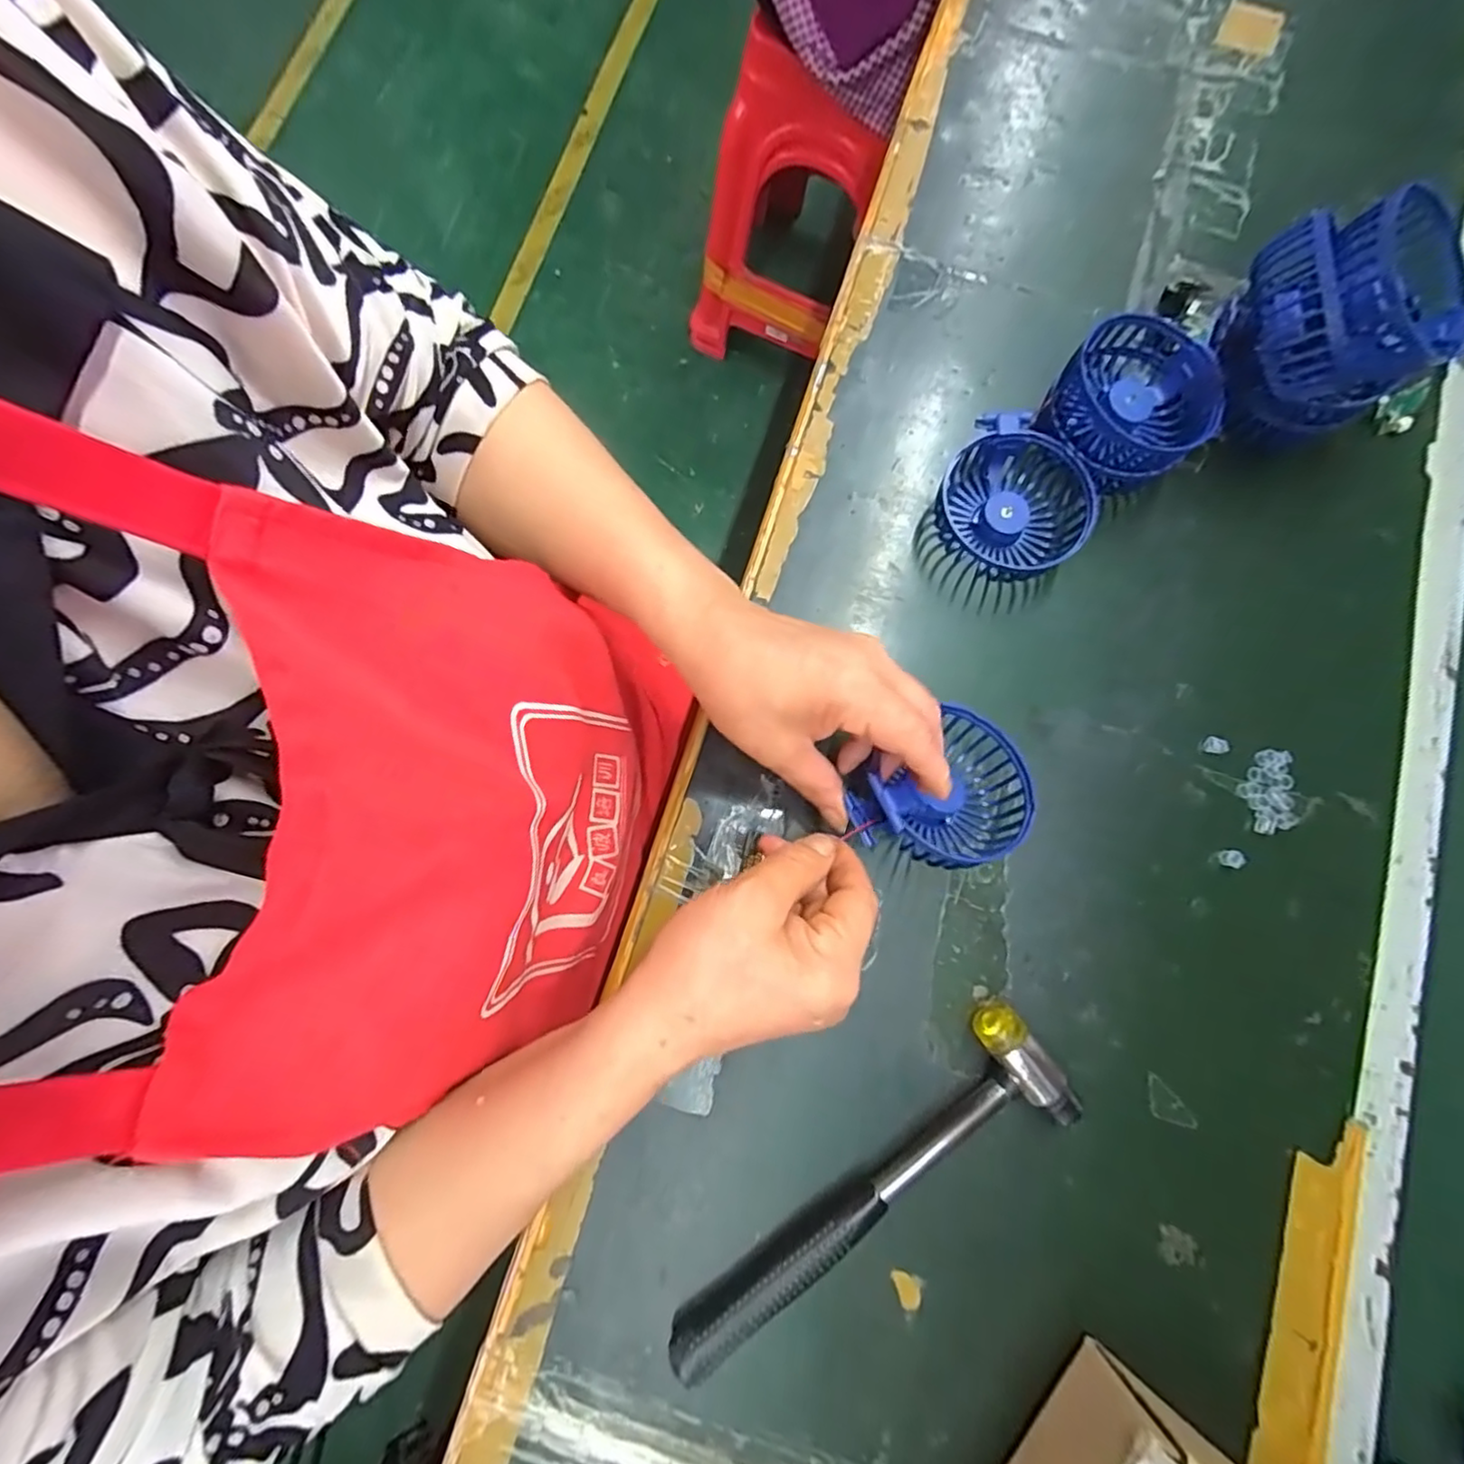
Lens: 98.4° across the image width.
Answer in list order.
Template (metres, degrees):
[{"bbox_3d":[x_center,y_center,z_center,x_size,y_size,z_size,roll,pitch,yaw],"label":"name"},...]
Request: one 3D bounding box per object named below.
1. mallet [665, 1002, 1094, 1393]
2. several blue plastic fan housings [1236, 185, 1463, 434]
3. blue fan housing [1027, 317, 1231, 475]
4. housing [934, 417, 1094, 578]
[{"bbox_3d":[0.073,0.243,0.322,0.235,0.021,0.057,-41,82,-7],"label":"mallet"},{"bbox_3d":[0.341,-0.225,0.367,0.121,0.109,0.080,-10,79,-2],"label":"several blue plastic fan housings"},{"bbox_3d":[0.241,-0.196,0.388,0.088,0.052,0.091,40,82,7],"label":"blue fan housing"},{"bbox_3d":[0.173,-0.141,0.390,0.087,0.037,0.082,33,81,6],"label":"housing"}]

